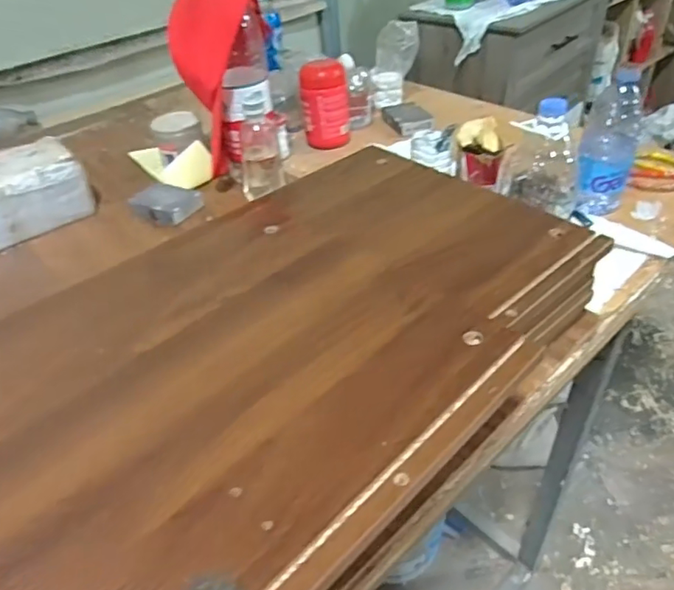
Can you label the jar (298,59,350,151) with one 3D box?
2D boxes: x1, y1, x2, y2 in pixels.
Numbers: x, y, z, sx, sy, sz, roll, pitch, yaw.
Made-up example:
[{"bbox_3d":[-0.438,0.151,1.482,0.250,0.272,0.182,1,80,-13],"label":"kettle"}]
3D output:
[{"bbox_3d":[-0.022,-0.344,1.005,0.086,0.144,0.070,-6,39,2],"label":"jar"}]

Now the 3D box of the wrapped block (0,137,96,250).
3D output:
[{"bbox_3d":[-0.526,-0.150,0.862,0.249,0.104,0.109,-30,44,-25],"label":"wrapped block"}]

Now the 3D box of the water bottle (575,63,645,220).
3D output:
[{"bbox_3d":[0.370,-0.201,0.745,0.068,0.183,0.068,14,44,25],"label":"water bottle"}]

